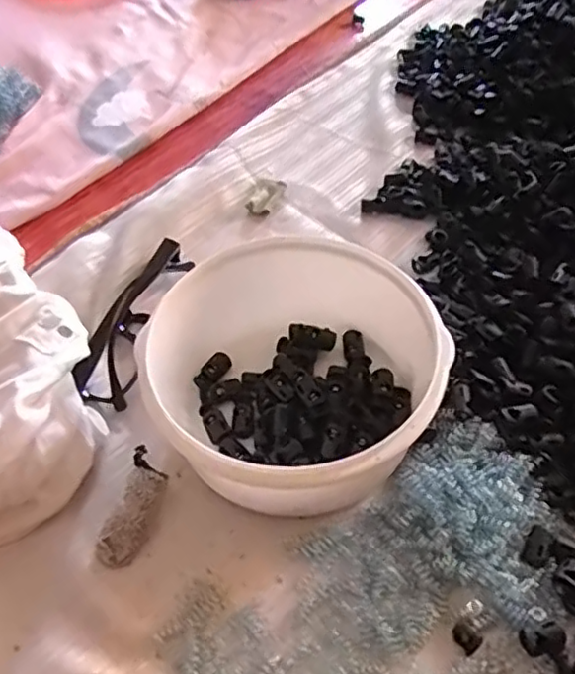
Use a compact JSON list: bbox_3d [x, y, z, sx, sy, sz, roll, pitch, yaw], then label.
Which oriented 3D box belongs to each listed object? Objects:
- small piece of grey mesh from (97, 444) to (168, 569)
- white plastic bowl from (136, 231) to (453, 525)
[{"bbox_3d":[-0.085,0.095,0.365,0.023,0.010,0.065,13,67,13],"label":"small piece of grey mesh"},{"bbox_3d":[0.002,0.025,0.376,0.145,0.076,0.156,-2,50,2],"label":"white plastic bowl"}]

